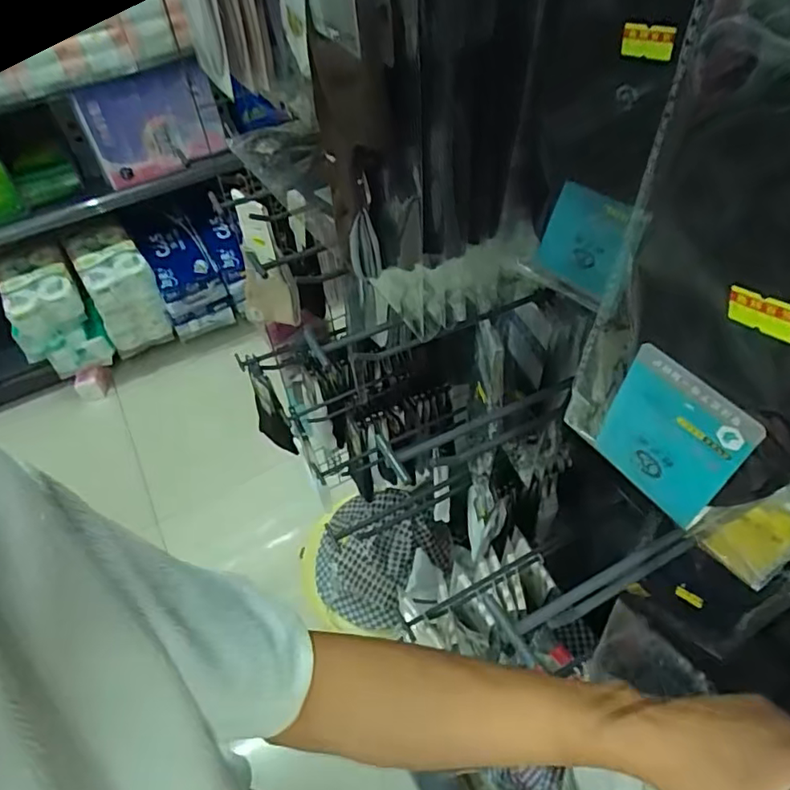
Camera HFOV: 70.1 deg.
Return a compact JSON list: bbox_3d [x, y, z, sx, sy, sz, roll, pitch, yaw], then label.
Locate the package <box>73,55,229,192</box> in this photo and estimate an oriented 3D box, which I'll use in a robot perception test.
[{"bbox_3d":[-0.683,-0.764,1.597,0.387,0.258,0.092,-20,44,1],"label":"package"}]

